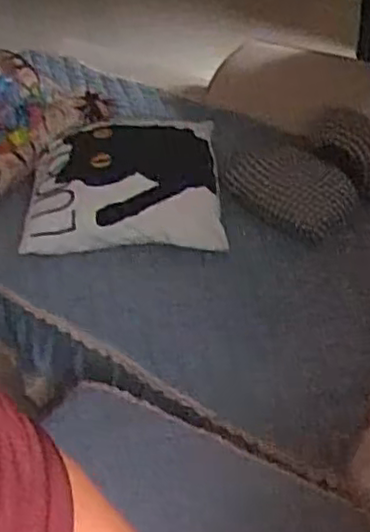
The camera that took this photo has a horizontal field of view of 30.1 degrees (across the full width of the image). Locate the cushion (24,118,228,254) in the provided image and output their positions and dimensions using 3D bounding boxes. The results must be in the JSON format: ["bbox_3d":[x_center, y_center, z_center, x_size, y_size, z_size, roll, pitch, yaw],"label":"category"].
[{"bbox_3d":[-0.117,-0.159,1.380,0.360,0.144,0.323,-4,39,-3],"label":"cushion"}]

